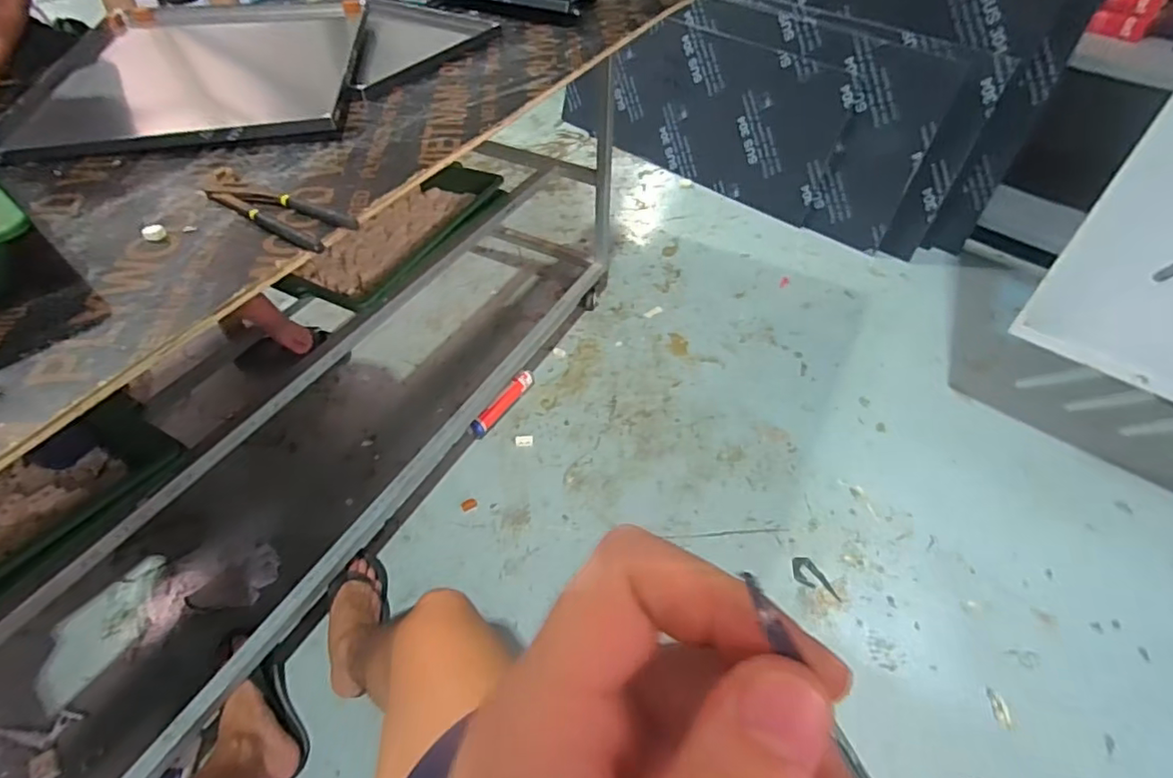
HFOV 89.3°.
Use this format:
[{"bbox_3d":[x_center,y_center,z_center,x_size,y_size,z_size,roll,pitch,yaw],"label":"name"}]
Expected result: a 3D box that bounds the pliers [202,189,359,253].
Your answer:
[{"bbox_3d":[-0.370,-0.207,0.698,0.200,0.017,0.067,21,51,19],"label":"pliers"}]

